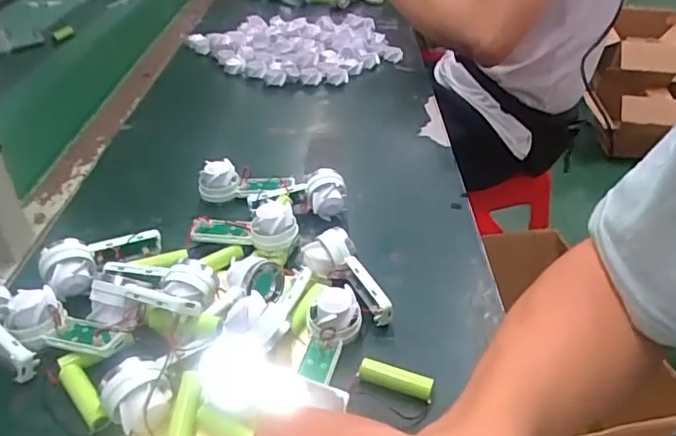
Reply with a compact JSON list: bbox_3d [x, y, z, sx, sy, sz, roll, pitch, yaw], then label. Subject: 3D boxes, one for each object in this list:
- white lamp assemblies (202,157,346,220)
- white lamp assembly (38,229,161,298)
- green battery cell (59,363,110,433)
[{"bbox_3d":[-0.065,-0.026,0.536,0.143,0.041,0.052,4,37,4],"label":"white lamp assemblies"},{"bbox_3d":[-0.187,0.034,0.447,0.091,0.039,0.035,-19,41,-24],"label":"white lamp assembly"},{"bbox_3d":[-0.165,0.114,0.358,0.014,0.018,0.054,-28,46,-32],"label":"green battery cell"}]

